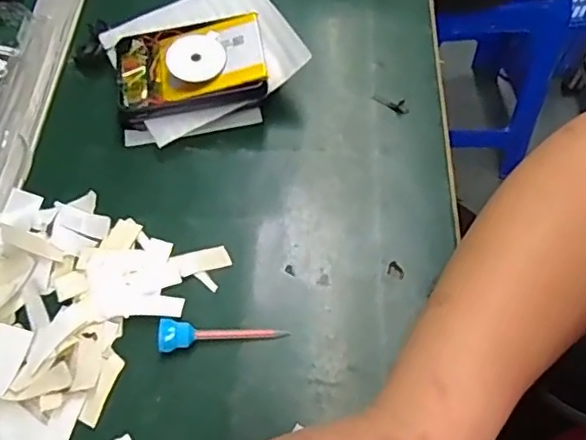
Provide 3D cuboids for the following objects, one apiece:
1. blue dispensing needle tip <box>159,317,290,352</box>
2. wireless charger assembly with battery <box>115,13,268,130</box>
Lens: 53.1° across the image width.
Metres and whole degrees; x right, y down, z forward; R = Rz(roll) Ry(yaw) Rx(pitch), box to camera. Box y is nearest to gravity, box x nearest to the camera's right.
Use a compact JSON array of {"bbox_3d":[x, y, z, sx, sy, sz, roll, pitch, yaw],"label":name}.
[{"bbox_3d":[-0.041,0.066,0.348,0.075,0.010,0.018,-4,60,-5],"label":"blue dispensing needle tip"},{"bbox_3d":[-0.075,-0.111,0.424,0.109,0.021,0.070,-15,66,5],"label":"wireless charger assembly with battery"}]

